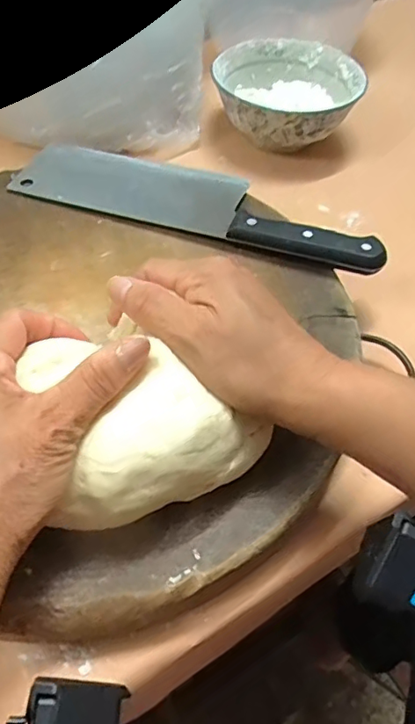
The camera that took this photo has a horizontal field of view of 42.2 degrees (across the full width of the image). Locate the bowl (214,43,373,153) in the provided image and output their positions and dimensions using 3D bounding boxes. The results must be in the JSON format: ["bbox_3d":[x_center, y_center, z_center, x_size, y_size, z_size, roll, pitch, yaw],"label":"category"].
[{"bbox_3d":[0.081,-0.261,0.548,0.136,0.066,0.147,1,52,-2],"label":"bowl"}]

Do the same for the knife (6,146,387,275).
[{"bbox_3d":[-0.009,-0.128,0.418,0.287,0.020,0.075,17,53,10],"label":"knife"}]

